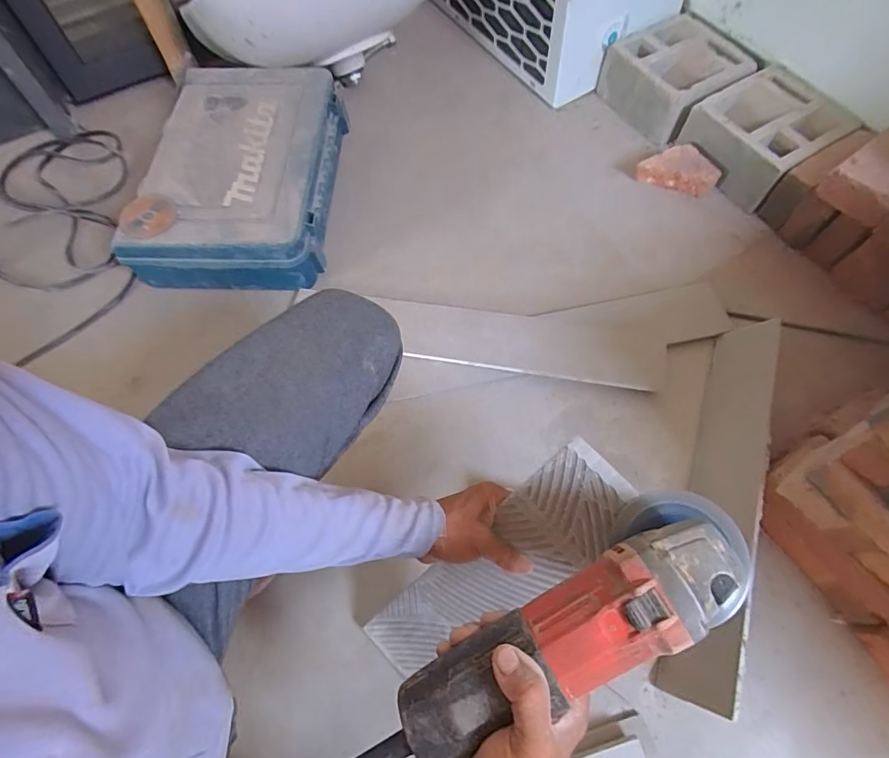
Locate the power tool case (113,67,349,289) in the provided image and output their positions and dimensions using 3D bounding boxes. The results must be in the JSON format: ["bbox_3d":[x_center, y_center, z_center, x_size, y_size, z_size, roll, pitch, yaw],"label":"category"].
[{"bbox_3d":[-0.353,-0.362,0.840,0.296,0.120,0.400,1,66,2],"label":"power tool case"}]

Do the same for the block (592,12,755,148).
[{"bbox_3d":[0.465,-0.607,0.965,0.216,0.102,0.222,-27,66,-9],"label":"block"}]

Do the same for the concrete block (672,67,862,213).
[{"bbox_3d":[0.582,-0.444,0.875,0.208,0.100,0.206,-31,69,-12],"label":"concrete block"}]

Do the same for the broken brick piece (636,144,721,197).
[{"bbox_3d":[0.438,-0.393,0.885,0.137,0.053,0.067,18,67,11],"label":"broken brick piece"}]

